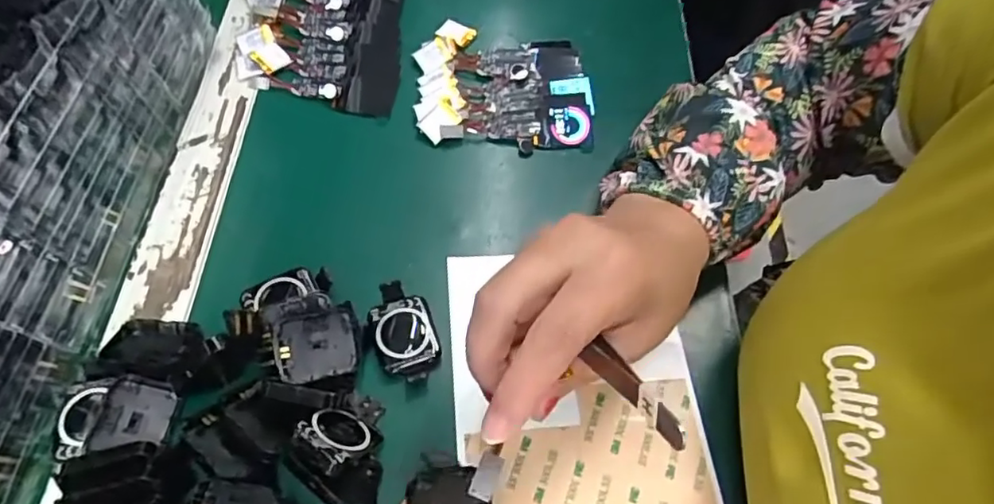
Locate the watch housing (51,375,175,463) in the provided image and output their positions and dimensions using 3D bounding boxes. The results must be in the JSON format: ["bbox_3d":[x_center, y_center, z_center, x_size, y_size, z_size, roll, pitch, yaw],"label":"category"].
[{"bbox_3d":[-0.185,0.079,0.285,0.048,0.012,0.040,7,61,1],"label":"watch housing"}]

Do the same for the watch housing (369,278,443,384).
[{"bbox_3d":[-0.050,0.043,0.316,0.032,0.009,0.053,-20,64,-13],"label":"watch housing"}]

